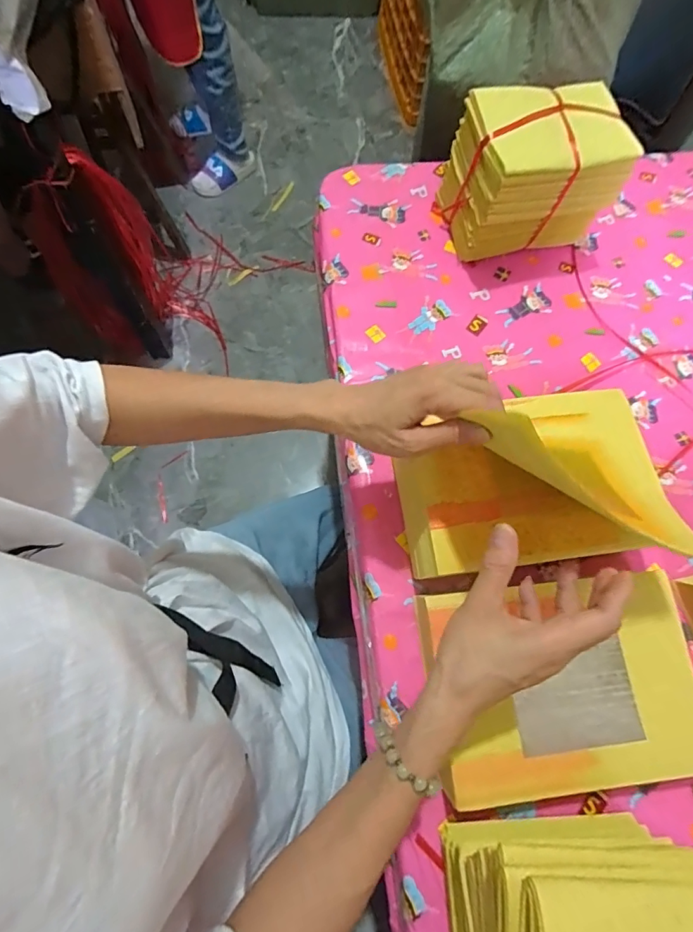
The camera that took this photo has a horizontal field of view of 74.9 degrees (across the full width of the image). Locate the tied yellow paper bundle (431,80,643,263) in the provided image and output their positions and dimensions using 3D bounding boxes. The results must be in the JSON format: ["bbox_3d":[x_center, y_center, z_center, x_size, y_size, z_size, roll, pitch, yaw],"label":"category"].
[{"bbox_3d":[0.221,-0.346,0.546,0.179,0.137,0.116,-11,73,-6],"label":"tied yellow paper bundle"}]

